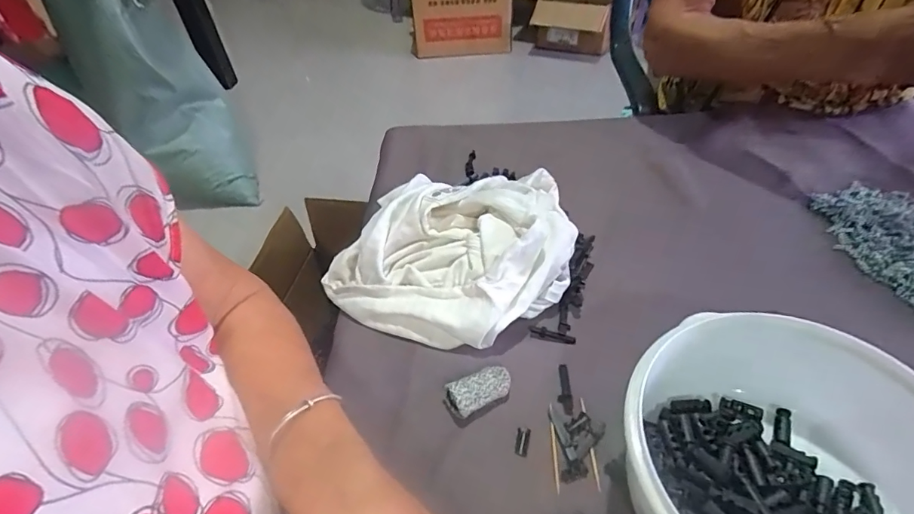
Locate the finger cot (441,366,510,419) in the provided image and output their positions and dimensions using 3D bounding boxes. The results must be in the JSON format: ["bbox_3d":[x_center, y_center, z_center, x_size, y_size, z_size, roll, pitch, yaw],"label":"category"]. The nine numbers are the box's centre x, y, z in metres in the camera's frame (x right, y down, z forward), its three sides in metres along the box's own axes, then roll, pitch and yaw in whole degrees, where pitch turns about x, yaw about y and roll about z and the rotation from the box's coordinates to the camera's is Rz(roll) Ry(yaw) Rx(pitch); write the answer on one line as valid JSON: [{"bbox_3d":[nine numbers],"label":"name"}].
[{"bbox_3d":[0.016,0.095,0.331,0.048,0.017,0.024,-26,48,-17],"label":"finger cot"}]

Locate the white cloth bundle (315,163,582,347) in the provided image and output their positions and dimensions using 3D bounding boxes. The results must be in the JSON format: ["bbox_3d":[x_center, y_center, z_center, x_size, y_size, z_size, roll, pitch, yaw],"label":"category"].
[{"bbox_3d":[-0.007,-0.008,0.406,0.201,0.066,0.160,10,48,17],"label":"white cloth bundle"}]

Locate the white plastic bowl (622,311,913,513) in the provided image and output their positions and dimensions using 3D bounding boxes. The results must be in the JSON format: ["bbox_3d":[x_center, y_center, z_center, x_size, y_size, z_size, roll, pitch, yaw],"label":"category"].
[{"bbox_3d":[0.174,0.119,0.246,0.156,0.074,0.155,-4,45,4],"label":"white plastic bowl"}]

